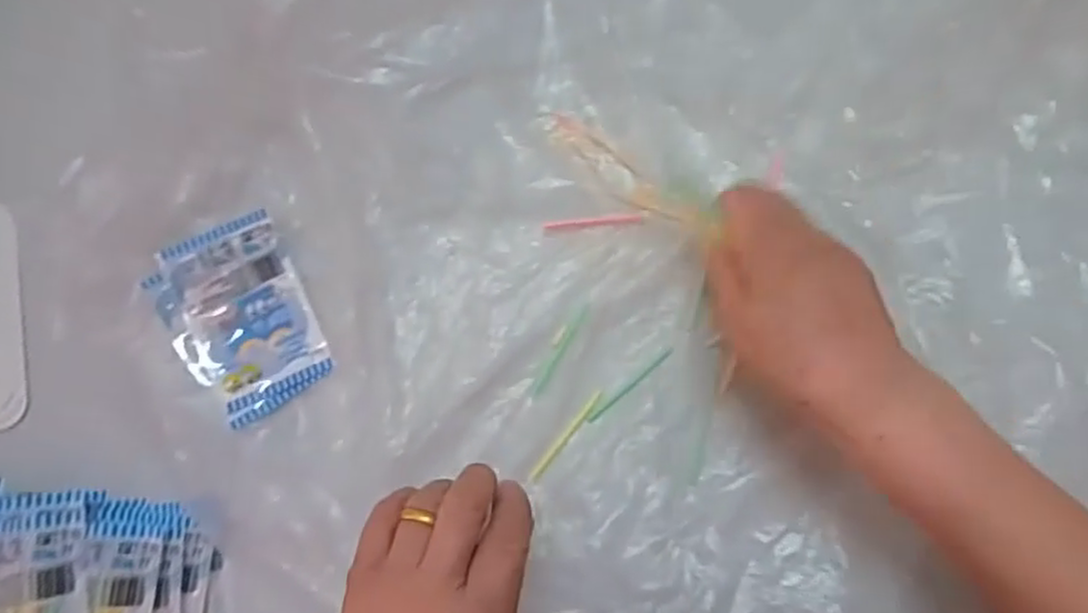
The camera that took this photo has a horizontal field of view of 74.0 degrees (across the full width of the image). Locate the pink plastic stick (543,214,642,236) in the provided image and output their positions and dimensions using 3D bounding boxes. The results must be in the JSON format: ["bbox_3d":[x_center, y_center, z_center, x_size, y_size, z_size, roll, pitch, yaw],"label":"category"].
[{"bbox_3d":[0.029,-0.050,0.432,0.059,0.004,0.008,-8,80,-1],"label":"pink plastic stick"}]

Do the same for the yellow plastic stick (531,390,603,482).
[{"bbox_3d":[0.013,0.074,0.412,0.005,0.004,0.062,39,83,7],"label":"yellow plastic stick"}]

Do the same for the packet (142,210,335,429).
[{"bbox_3d":[-0.175,0.006,0.418,0.077,0.016,0.108,-29,81,-4],"label":"packet"}]

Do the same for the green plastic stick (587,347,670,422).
[{"bbox_3d":[0.050,0.045,0.416,0.062,0.004,0.004,-40,82,-6],"label":"green plastic stick"}]

